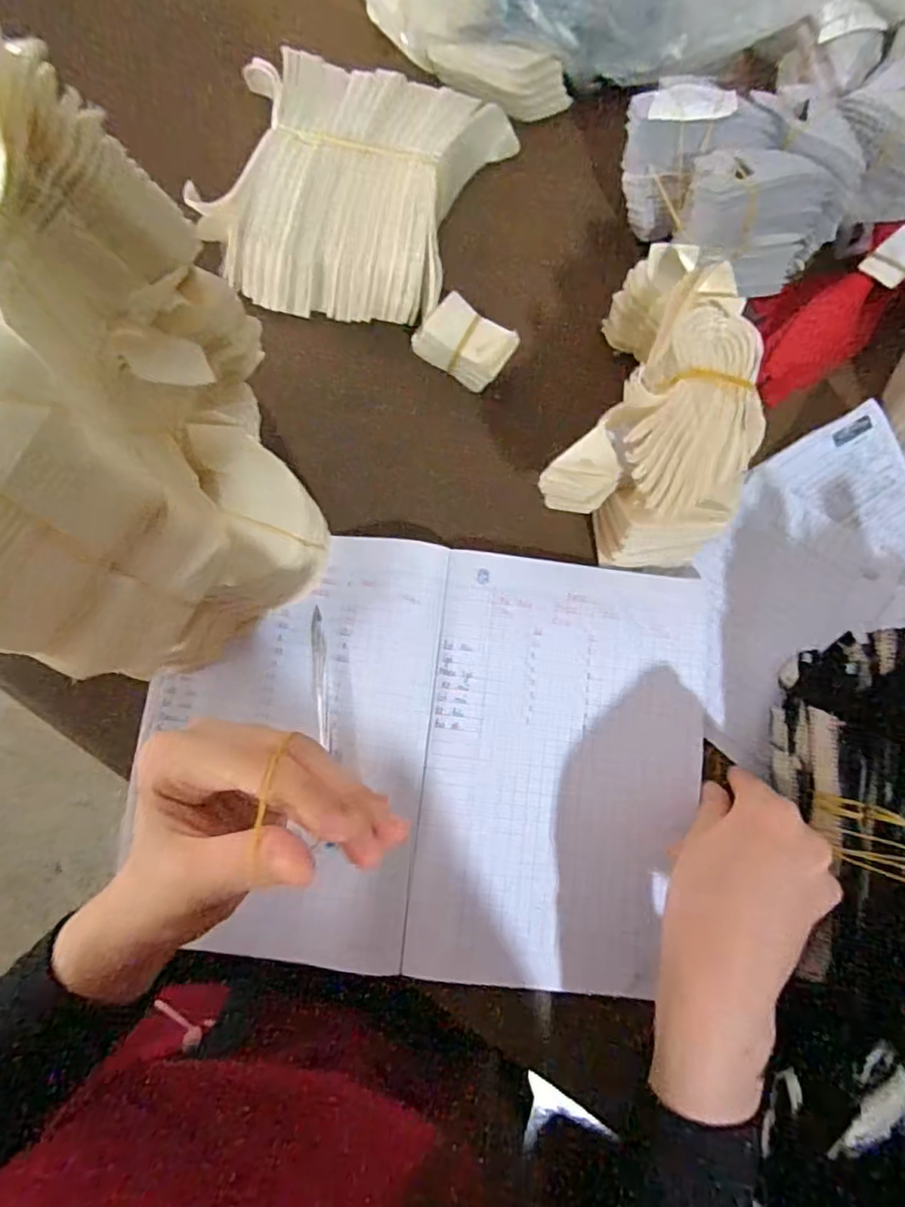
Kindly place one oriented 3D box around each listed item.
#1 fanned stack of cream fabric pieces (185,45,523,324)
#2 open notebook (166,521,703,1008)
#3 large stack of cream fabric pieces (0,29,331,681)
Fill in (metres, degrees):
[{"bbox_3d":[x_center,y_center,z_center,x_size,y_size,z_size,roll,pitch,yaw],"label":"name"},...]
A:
[{"bbox_3d":[-0.071,-0.278,0.405,0.179,0.053,0.174,17,80,1],"label":"fanned stack of cream fabric pieces"},{"bbox_3d":[-0.007,0.089,0.367,0.310,0.011,0.249,7,80,0],"label":"open notebook"},{"bbox_3d":[-0.154,-0.068,0.288,0.138,0.204,0.181,-18,81,-5],"label":"large stack of cream fabric pieces"}]

